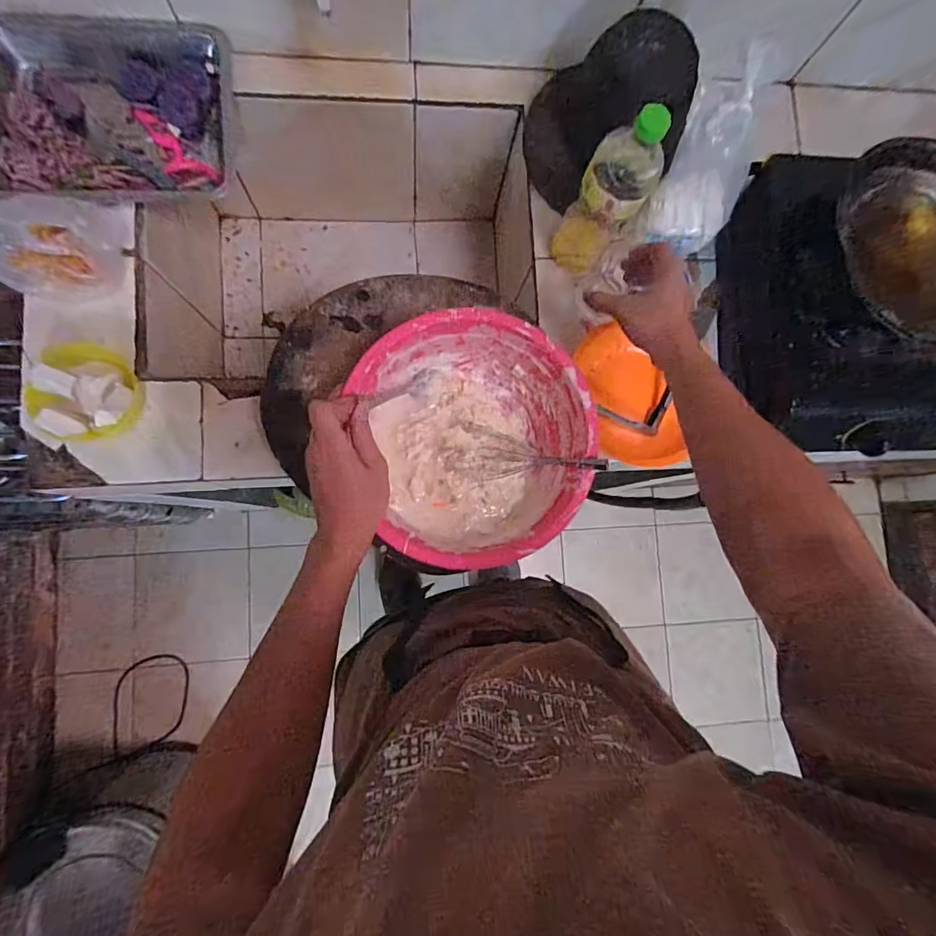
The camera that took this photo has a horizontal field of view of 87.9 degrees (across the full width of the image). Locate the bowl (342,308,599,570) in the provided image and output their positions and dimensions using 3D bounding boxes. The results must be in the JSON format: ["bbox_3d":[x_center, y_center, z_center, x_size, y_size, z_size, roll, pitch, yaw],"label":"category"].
[{"bbox_3d":[0.009,-0.038,0.544,0.225,0.100,0.248,-18,86,-8],"label":"bowl"}]

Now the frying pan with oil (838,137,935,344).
[{"bbox_3d":[0.525,-0.260,0.563,0.218,0.058,0.195,17,82,-4],"label":"frying pan with oil"}]

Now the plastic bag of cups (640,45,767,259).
[{"bbox_3d":[0.281,-0.356,0.571,0.098,0.208,0.049,-19,58,-8],"label":"plastic bag of cups"}]

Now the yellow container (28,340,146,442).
[{"bbox_3d":[-0.443,-0.082,0.571,0.095,0.075,0.114,30,81,-2],"label":"yellow container"}]

